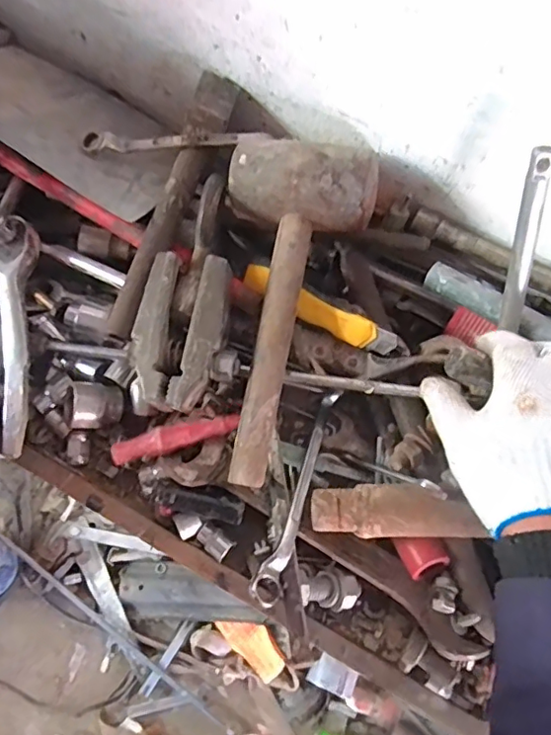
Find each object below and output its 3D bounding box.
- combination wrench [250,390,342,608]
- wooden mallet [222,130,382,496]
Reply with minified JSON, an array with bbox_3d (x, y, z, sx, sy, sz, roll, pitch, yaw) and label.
[{"bbox_3d":[0.022,0.095,0.465,0.021,0.018,0.197,19,55,5],"label":"combination wrench"},{"bbox_3d":[0.017,-0.043,0.453,0.116,0.095,0.267,3,72,-1],"label":"wooden mallet"}]

